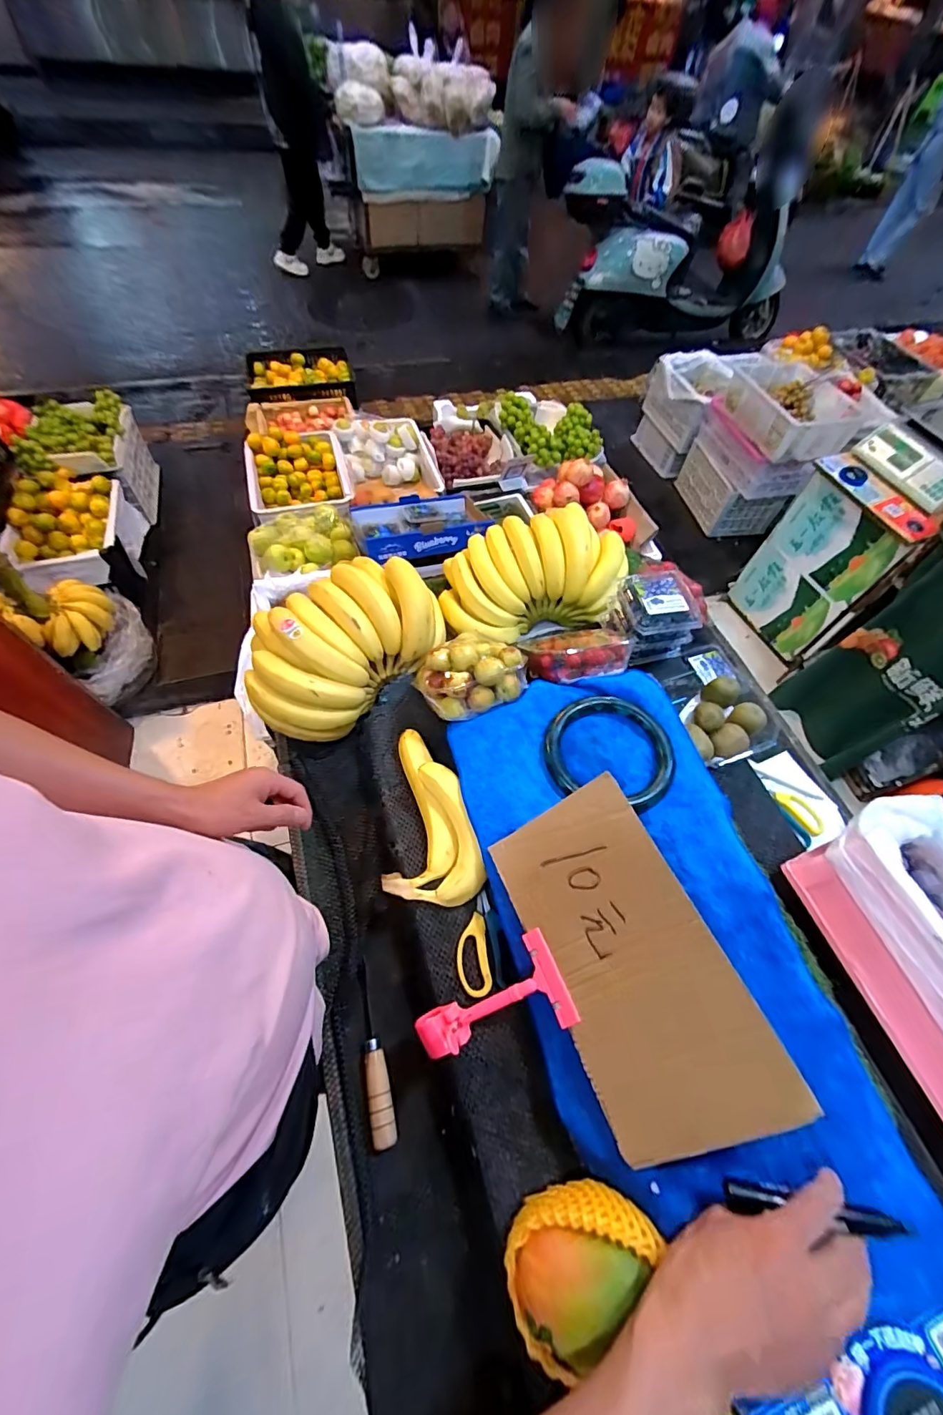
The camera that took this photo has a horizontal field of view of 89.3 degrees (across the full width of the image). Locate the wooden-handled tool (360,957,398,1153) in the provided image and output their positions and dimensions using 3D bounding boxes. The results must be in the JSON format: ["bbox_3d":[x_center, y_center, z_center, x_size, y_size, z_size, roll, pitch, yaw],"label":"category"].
[{"bbox_3d":[-0.110,0.390,0.546,0.025,0.024,0.176,-9,60,-9],"label":"wooden-handled tool"}]

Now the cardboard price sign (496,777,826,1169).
[{"bbox_3d":[0.134,0.222,0.429,0.160,0.010,0.279,-41,59,25],"label":"cardboard price sign"}]

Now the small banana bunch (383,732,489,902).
[{"bbox_3d":[-0.043,0.122,0.585,0.118,0.050,0.215,4,59,-1],"label":"small banana bunch"}]

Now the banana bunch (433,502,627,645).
[{"bbox_3d":[0.098,-0.224,0.809,0.295,0.128,0.222,-3,60,-5],"label":"banana bunch"}]

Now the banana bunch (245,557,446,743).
[{"bbox_3d":[-0.192,-0.097,0.711,0.189,0.127,0.299,39,65,18],"label":"banana bunch"}]

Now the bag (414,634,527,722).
[{"bbox_3d":[-0.002,-0.049,0.616,0.138,0.058,0.109,-13,61,-11],"label":"bag"}]

